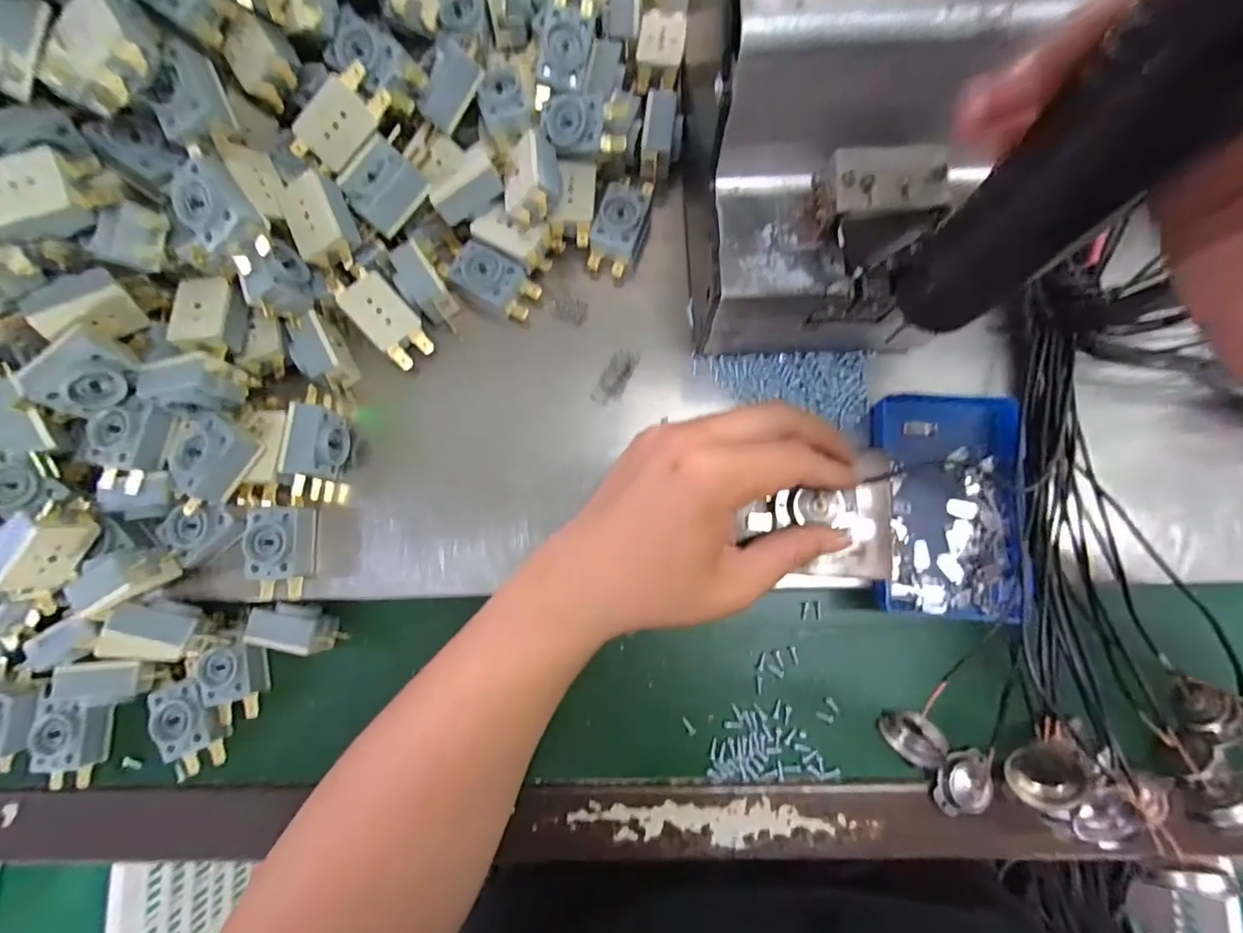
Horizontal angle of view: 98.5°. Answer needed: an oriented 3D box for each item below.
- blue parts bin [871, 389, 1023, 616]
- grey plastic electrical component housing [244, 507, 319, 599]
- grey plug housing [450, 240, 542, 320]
[{"bbox_3d":[0.170,0.020,0.288,0.071,0.029,0.115,4,83,2],"label":"blue parts bin"},{"bbox_3d":[-0.180,0.045,0.280,0.027,0.017,0.048,1,83,2],"label":"grey plastic electrical component housing"},{"bbox_3d":[-0.072,-0.104,0.305,0.047,0.020,0.031,24,84,4],"label":"grey plug housing"}]

